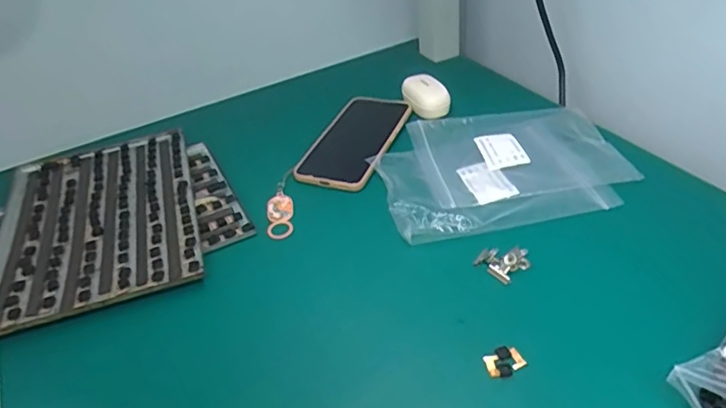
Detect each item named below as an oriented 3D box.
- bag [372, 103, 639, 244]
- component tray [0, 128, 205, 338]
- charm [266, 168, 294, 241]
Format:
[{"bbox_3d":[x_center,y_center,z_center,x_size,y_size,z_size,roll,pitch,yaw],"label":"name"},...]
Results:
[{"bbox_3d":[0.129,-0.042,0.560,0.226,0.011,0.178,-12,39,-5],"label":"bag"},{"bbox_3d":[-0.255,0.013,0.544,0.178,0.017,0.241,-17,39,-12],"label":"component tray"},{"bbox_3d":[-0.078,-0.003,0.535,0.023,0.011,0.093,-8,38,0],"label":"charm"}]

